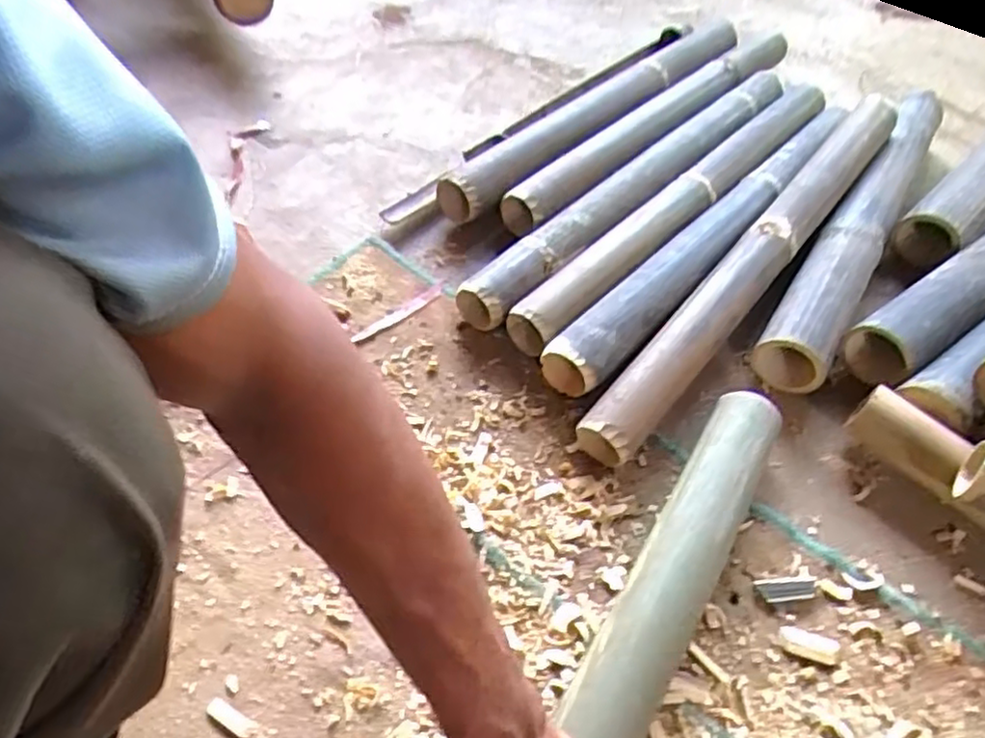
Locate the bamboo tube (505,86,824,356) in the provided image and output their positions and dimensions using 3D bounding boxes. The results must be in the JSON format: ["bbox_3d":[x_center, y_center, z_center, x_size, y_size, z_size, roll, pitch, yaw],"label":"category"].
[{"bbox_3d":[0.246,-0.207,0.847,0.063,0.055,0.619,38,57,23],"label":"bamboo tube"}]

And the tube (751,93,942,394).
[{"bbox_3d":[0.455,-0.189,0.841,0.074,0.081,0.571,29,54,18],"label":"tube"}]

